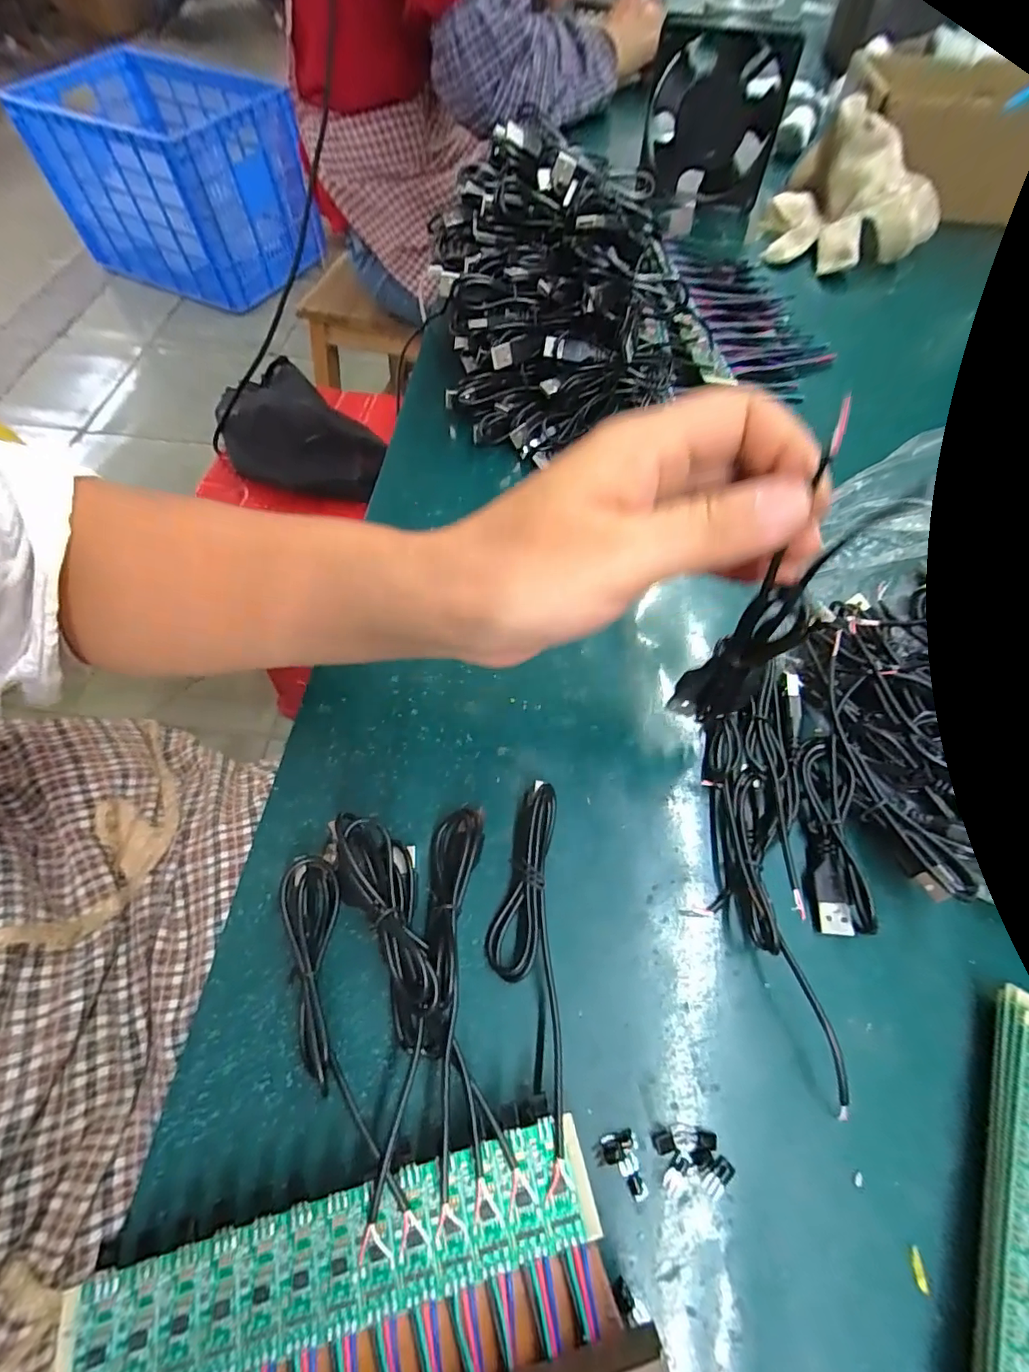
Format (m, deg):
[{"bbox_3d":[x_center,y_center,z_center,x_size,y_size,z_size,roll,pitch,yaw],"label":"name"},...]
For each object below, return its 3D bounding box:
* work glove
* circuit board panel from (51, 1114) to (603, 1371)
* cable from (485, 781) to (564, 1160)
[{"bbox_3d":[0.311,-0.443,0.487,0.141,0.067,0.167,28,65,13],"label":"work glove"},{"bbox_3d":[-0.056,0.182,0.171,0.163,0.004,0.033,-14,60,-7],"label":"circuit board panel"},{"bbox_3d":[0.004,0.107,0.222,0.029,0.016,0.130,0,62,-1],"label":"cable"}]

